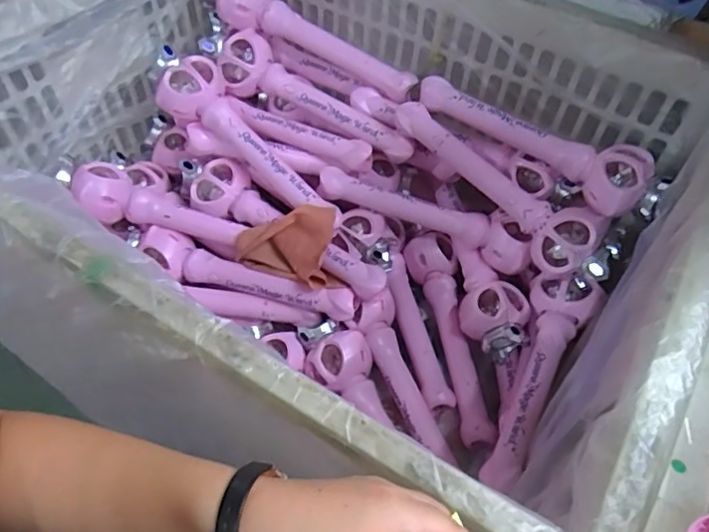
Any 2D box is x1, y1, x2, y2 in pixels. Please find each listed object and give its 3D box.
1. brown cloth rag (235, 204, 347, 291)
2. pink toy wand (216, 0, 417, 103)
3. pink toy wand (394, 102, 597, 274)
[{"bbox_3d":[-0.098,-0.020,0.801,0.151,0.026,0.116,-7,90,16],"label":"brown cloth rag"},{"bbox_3d":[-0.069,-0.358,0.881,0.352,0.068,0.069,26,55,-6],"label":"pink toy wand"},{"bbox_3d":[0.199,-0.121,0.801,0.067,0.086,0.334,-36,63,-25],"label":"pink toy wand"}]

